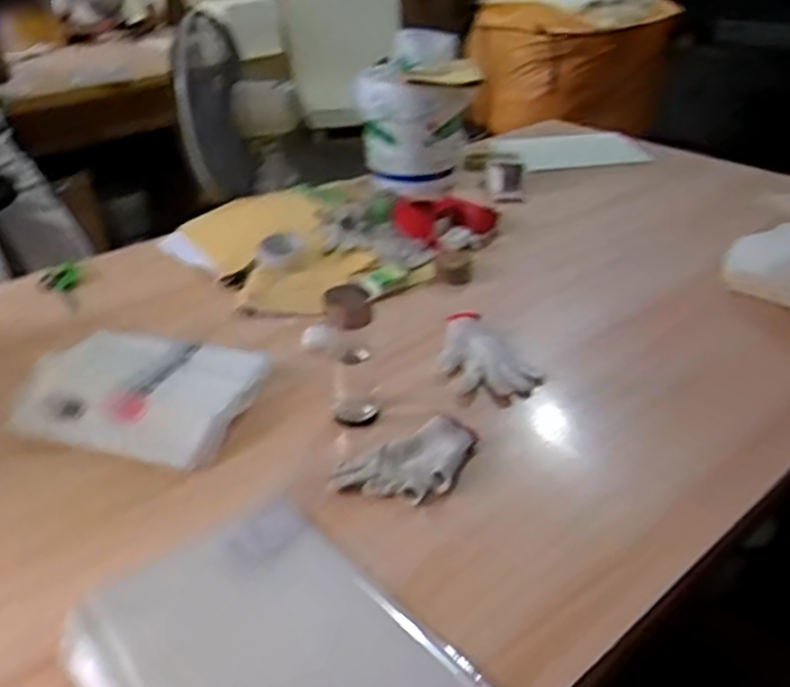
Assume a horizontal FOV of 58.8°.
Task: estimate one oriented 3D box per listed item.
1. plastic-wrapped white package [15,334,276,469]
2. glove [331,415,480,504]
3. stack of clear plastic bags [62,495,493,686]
[{"bbox_3d":[-0.364,0.068,0.983,0.332,0.034,0.227,7,34,14],"label":"plastic-wrapped white package"},{"bbox_3d":[0.019,0.152,0.851,0.189,0.043,0.100,-16,38,-21],"label":"glove"},{"bbox_3d":[-0.115,0.298,0.649,0.259,0.017,0.345,-28,41,-35],"label":"stack of clear plastic bags"}]

